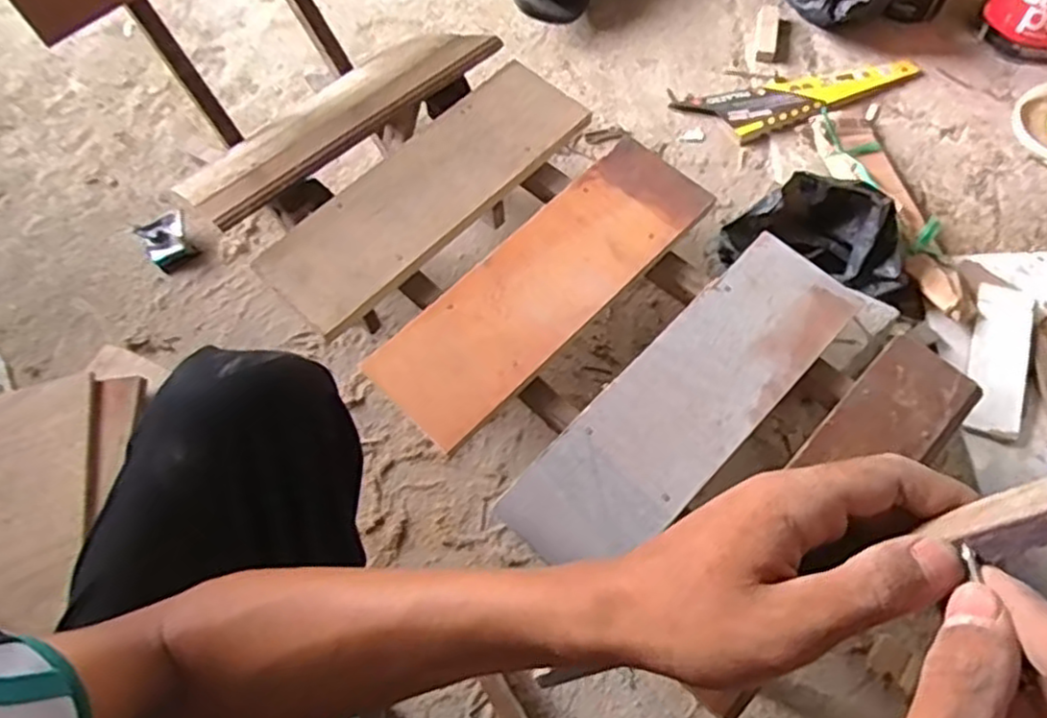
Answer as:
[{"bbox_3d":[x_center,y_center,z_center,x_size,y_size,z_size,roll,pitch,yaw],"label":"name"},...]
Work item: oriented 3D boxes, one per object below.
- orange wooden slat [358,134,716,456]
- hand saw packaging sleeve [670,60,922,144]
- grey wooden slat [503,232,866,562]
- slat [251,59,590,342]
[{"bbox_3d":[0.022,-0.073,0.648,0.116,0.019,0.351,40,73,19],"label":"orange wooden slat"},{"bbox_3d":[0.413,-0.380,1.040,0.356,0.016,0.097,-11,64,-2],"label":"hand saw packaging sleeve"},{"bbox_3d":[0.140,0.034,0.600,0.110,0.013,0.356,41,73,19],"label":"grey wooden slat"},{"bbox_3d":[-0.092,-0.171,0.699,0.116,0.015,0.353,39,72,19],"label":"slat"}]

